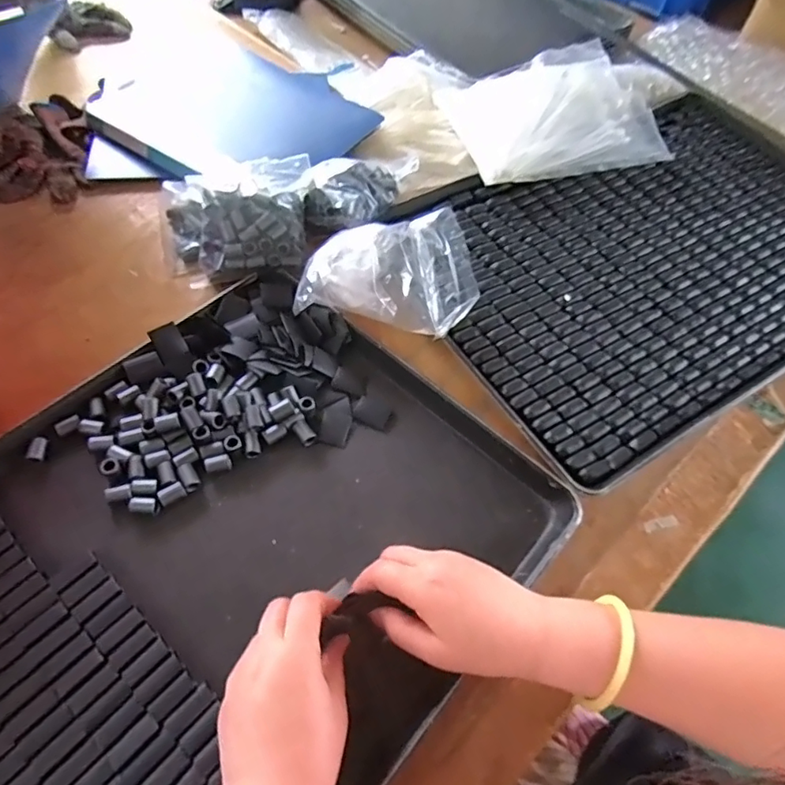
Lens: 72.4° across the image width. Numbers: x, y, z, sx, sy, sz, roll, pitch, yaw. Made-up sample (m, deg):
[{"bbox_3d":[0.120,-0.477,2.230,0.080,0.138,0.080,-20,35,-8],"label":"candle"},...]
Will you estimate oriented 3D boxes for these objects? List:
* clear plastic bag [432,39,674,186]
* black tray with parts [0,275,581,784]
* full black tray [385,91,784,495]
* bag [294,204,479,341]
[{"bbox_3d":[0.212,-0.368,0.717,0.263,0.063,0.247,-5,57,-8],"label":"clear plastic bag"},{"bbox_3d":[-0.179,0.158,0.387,0.382,0.042,0.589,37,62,21],"label":"black tray with parts"},{"bbox_3d":[0.318,-0.179,0.636,0.617,0.023,0.390,-26,61,-19],"label":"full black tray"},{"bbox_3d":[-0.002,-0.119,0.534,0.172,0.076,0.100,9,57,2],"label":"bag"}]

